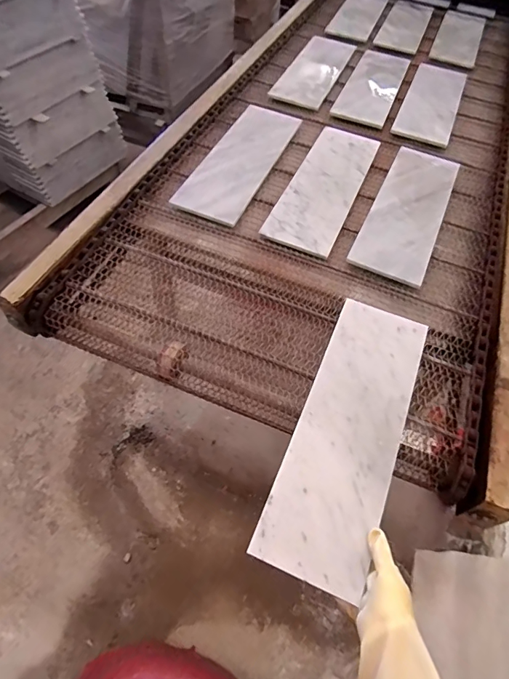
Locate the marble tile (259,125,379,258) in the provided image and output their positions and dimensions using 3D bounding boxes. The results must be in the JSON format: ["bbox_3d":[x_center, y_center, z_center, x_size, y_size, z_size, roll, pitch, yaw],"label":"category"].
[{"bbox_3d":[0.183,-0.397,1.034,0.160,0.016,0.520,20,54,11],"label":"marble tile"}]

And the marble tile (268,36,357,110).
[{"bbox_3d":[0.214,-0.949,1.432,0.177,0.021,0.581,18,54,9],"label":"marble tile"}]

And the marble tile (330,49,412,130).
[{"bbox_3d":[0.409,-0.873,1.406,0.169,0.009,0.570,19,54,10],"label":"marble tile"}]

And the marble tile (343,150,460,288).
[{"bbox_3d":[0.376,-0.323,0.989,0.161,0.018,0.510,23,54,11],"label":"marble tile"}]

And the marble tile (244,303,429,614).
[{"bbox_3d":[0.158,0.130,0.654,0.156,0.017,0.468,22,57,12],"label":"marble tile"}]

